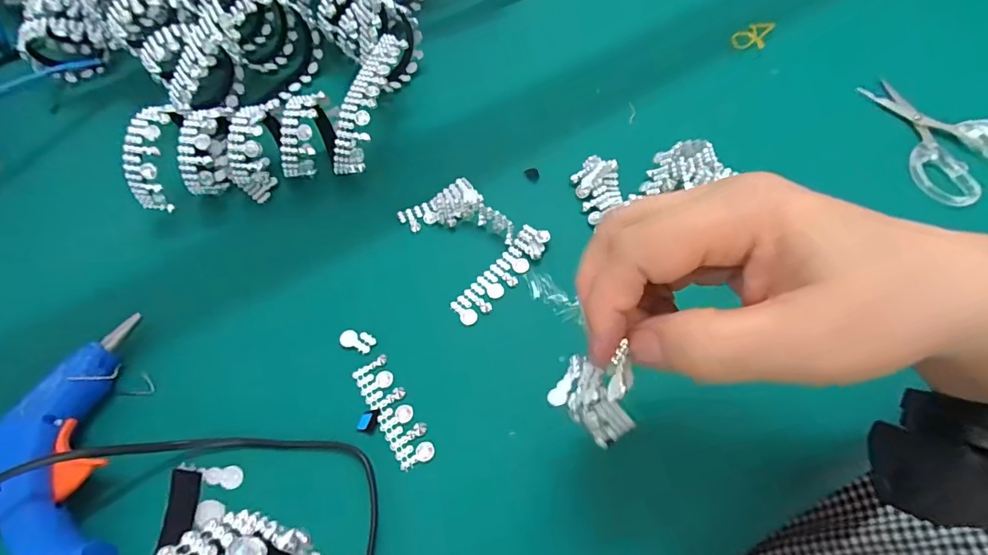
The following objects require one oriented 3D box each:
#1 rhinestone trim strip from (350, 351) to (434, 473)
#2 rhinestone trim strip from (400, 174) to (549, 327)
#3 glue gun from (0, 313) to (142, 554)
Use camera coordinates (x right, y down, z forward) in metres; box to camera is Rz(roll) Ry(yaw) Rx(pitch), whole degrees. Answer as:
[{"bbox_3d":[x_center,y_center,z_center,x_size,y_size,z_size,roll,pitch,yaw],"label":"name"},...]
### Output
[{"bbox_3d":[-0.056,0.074,0.272,0.021,0.004,0.064,-31,65,-13],"label":"rhinestone trim strip"},{"bbox_3d":[-0.023,-0.026,0.318,0.091,0.019,0.075,36,69,20],"label":"rhinestone trim strip"},{"bbox_3d":[-0.240,0.098,0.254,0.101,0.039,0.145,-19,62,-7],"label":"glue gun"}]

